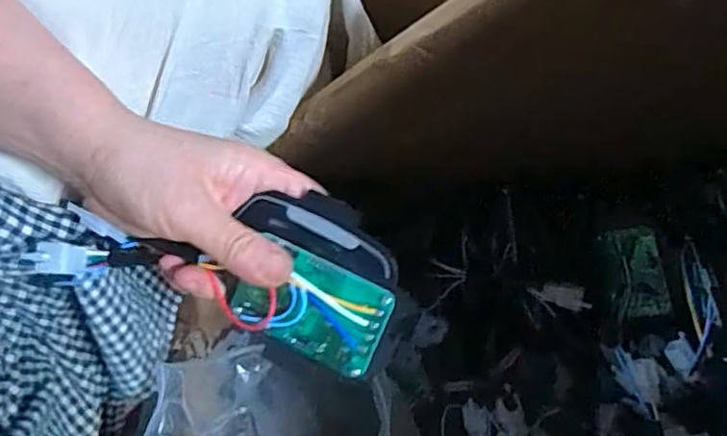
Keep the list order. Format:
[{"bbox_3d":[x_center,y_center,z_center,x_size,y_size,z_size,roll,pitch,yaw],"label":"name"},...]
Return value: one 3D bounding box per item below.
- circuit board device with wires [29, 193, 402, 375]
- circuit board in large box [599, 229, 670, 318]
[{"bbox_3d":[-0.075,0.018,0.343,0.199,0.040,0.084,18,94,13],"label":"circuit board device with wires"},{"bbox_3d":[0.228,0.047,0.545,0.047,0.007,0.072,-11,92,41],"label":"circuit board in large box"}]

